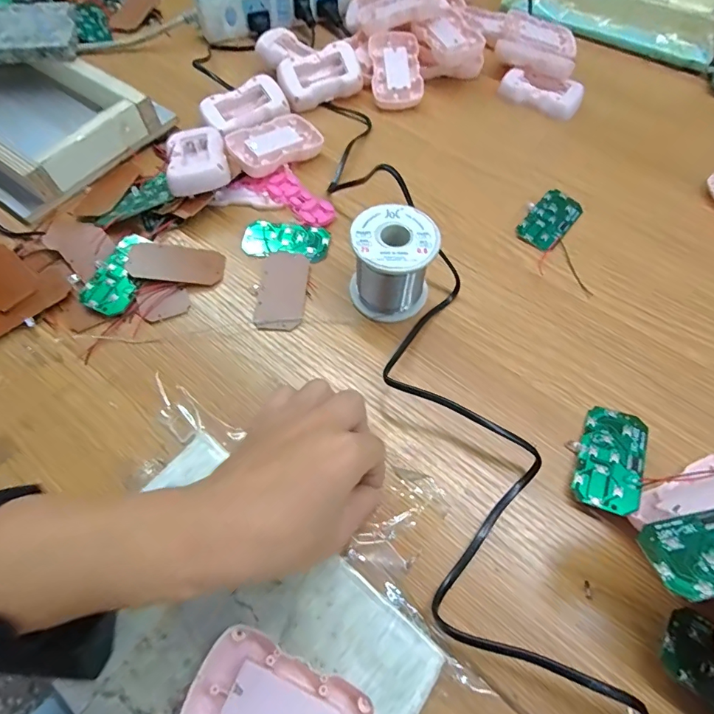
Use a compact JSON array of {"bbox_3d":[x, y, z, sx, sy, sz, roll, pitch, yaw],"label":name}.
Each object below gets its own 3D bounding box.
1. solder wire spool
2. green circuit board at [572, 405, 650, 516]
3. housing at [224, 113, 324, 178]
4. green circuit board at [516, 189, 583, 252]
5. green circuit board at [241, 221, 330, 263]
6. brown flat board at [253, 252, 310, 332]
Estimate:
[{"bbox_3d":[0.027,-0.070,0.333,0.061,0.061,0.061,0,61,-1],"label":"solder wire spool"},{"bbox_3d":[0.166,0.066,0.289,0.037,0.004,0.073,15,55,25],"label":"green circuit board"},{"bbox_3d":[-0.080,-0.207,0.430,0.086,0.021,0.054,-36,67,-19],"label":"housing"},{"bbox_3d":[0.176,-0.126,0.400,0.037,0.004,0.075,38,66,18],"label":"green circuit board"},{"bbox_3d":[-0.062,-0.101,0.385,0.074,0.004,0.039,6,61,2],"label":"green circuit board"},{"bbox_3d":[-0.060,-0.055,0.358,0.037,0.004,0.073,4,61,1],"label":"brown flat board"}]

